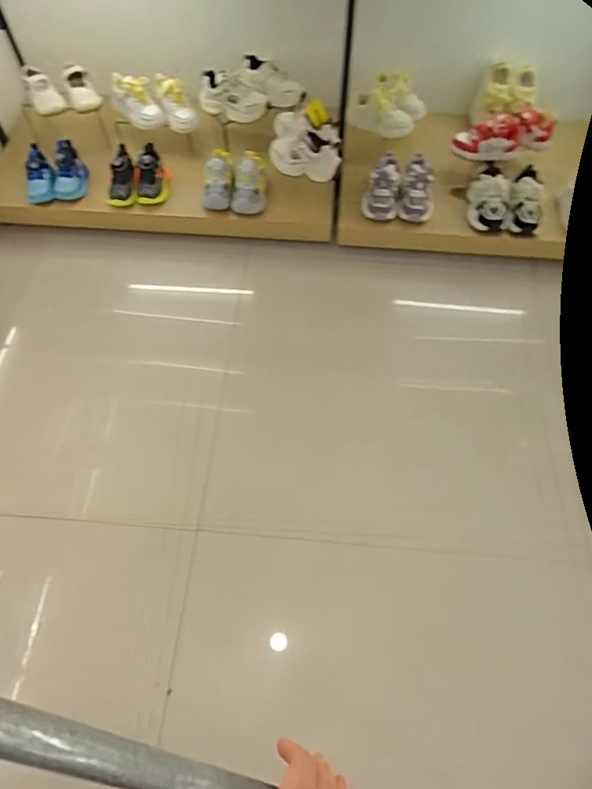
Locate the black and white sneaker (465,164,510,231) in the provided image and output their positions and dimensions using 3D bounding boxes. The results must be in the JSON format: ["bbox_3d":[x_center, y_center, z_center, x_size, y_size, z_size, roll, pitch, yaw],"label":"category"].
[{"bbox_3d":[0.496,-0.506,1.328,0.094,0.104,0.168,9,59,6],"label":"black and white sneaker"}]

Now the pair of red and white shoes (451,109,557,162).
[{"bbox_3d":[0.547,-0.666,1.337,0.250,0.097,0.082,-14,59,-8],"label":"pair of red and white shoes"}]

